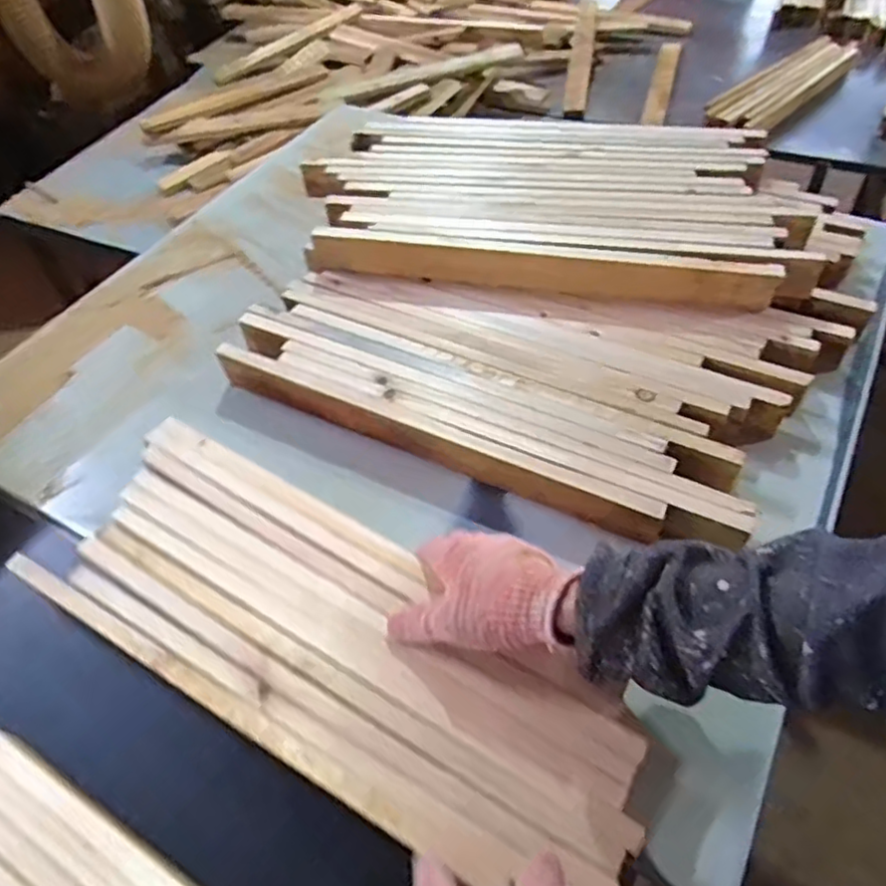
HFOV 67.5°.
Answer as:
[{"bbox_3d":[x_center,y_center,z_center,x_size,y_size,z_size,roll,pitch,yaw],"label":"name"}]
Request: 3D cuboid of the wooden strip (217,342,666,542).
[{"bbox_3d":[-0.025,-0.008,0.662,0.481,0.046,0.023,21,58,18],"label":"wooden strip"}]

